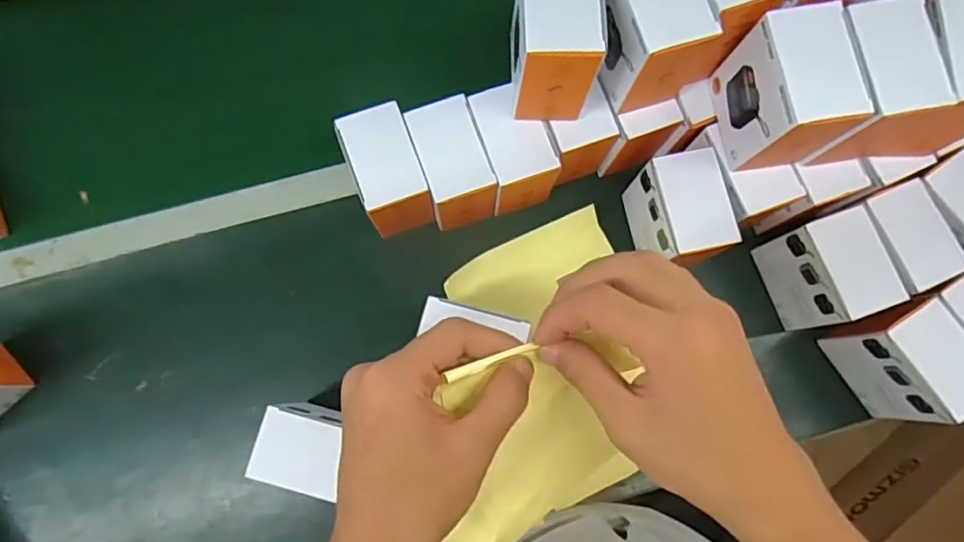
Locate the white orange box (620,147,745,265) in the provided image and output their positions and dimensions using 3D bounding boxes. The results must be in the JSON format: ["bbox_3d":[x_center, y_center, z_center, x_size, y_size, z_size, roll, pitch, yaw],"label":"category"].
[{"bbox_3d":[0.202,-0.058,0.603,0.075,0.112,0.108,-11,80,-3],"label":"white orange box"}]

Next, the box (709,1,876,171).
[{"bbox_3d":[0.261,-0.149,0.504,0.067,0.120,0.108,-11,80,-3],"label":"box"}]

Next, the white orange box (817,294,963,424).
[{"bbox_3d":[0.415,0.084,0.572,0.071,0.112,0.112,-32,81,-6],"label":"white orange box"}]

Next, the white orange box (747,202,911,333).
[{"bbox_3d":[0.350,0.001,0.592,0.065,0.110,0.097,-20,80,-4],"label":"white orange box"}]

